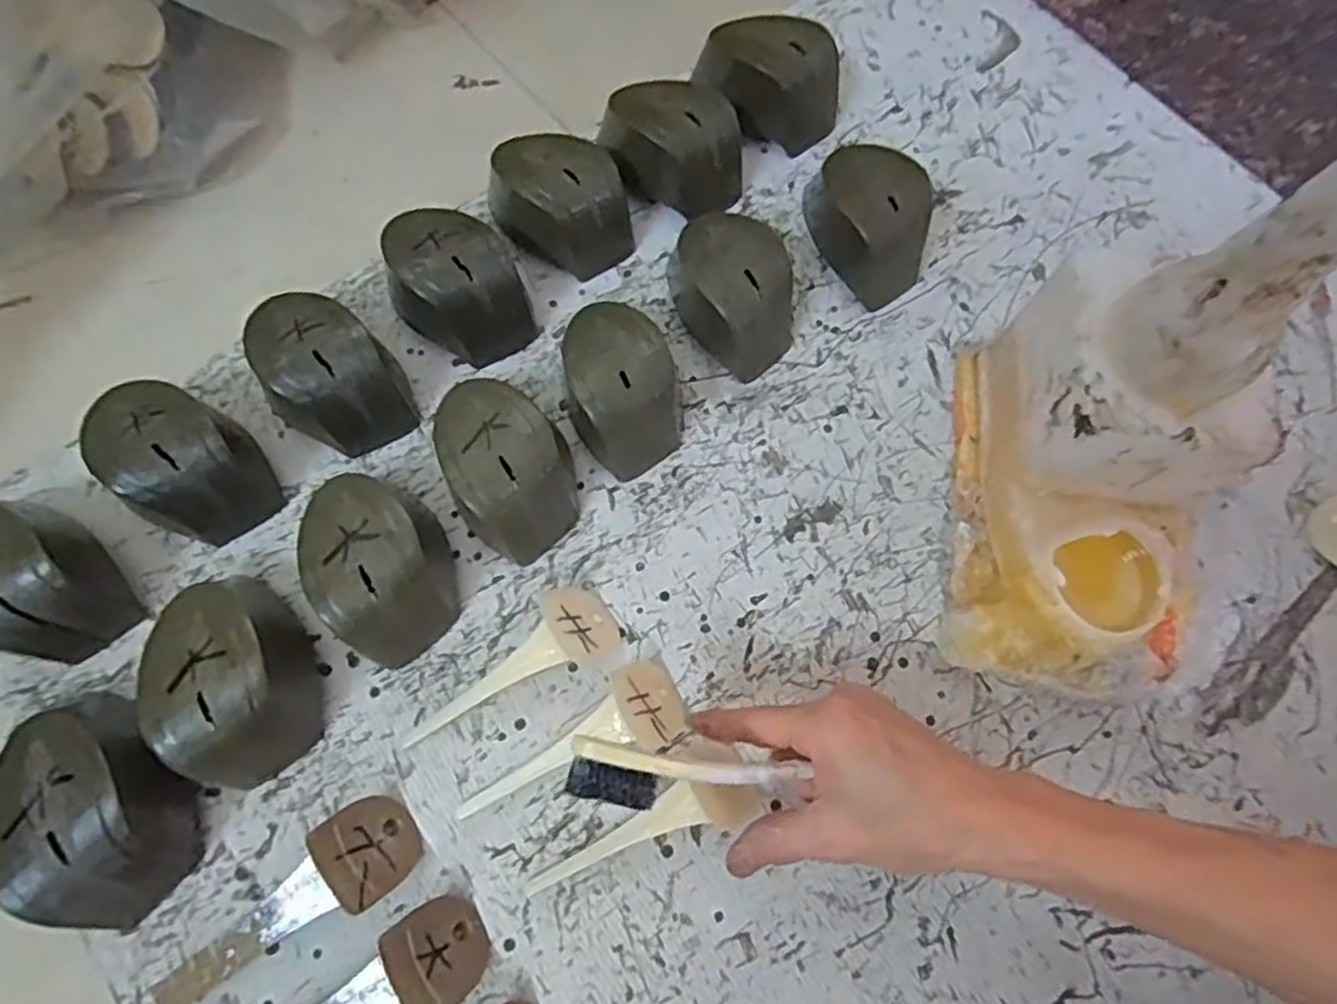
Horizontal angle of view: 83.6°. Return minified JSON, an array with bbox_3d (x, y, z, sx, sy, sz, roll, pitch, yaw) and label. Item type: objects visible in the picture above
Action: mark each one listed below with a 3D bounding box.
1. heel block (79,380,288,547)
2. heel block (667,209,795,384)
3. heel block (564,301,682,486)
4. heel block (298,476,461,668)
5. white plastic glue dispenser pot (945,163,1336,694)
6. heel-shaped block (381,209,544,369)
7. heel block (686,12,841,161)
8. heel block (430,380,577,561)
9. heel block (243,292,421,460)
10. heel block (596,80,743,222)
[{"bbox_3d":[-0.291,-0.024,0.448,0.102,0.064,0.073,33,74,10],"label":"heel block"},{"bbox_3d":[0.044,-0.138,0.493,0.070,0.064,0.104,-19,73,-7],"label":"heel block"},{"bbox_3d":[-0.027,-0.073,0.471,0.070,0.064,0.102,-14,72,-6],"label":"heel block"},{"bbox_3d":[-0.164,0.035,0.431,0.067,0.063,0.099,-27,74,-10],"label":"heel block"},{"bbox_3d":[0.256,-0.027,0.365,0.148,0.240,0.216,10,72,2],"label":"white plastic glue dispenser pot"},{"bbox_3d":[-0.140,-0.142,0.490,0.077,0.066,0.096,-35,76,-12],"label":"heel-shaped block"},{"bbox_3d":[0.073,-0.309,0.552,0.104,0.064,0.062,9,72,2],"label":"heel block"},{"bbox_3d":[-0.095,-0.023,0.450,0.070,0.064,0.107,-28,74,-10],"label":"heel block"},{"bbox_3d":[-0.213,-0.081,0.468,0.071,0.063,0.095,-39,76,-13],"label":"heel block"},{"bbox_3d":[0.005,-0.250,0.529,0.098,0.065,0.064,28,73,8],"label":"heel block"}]

